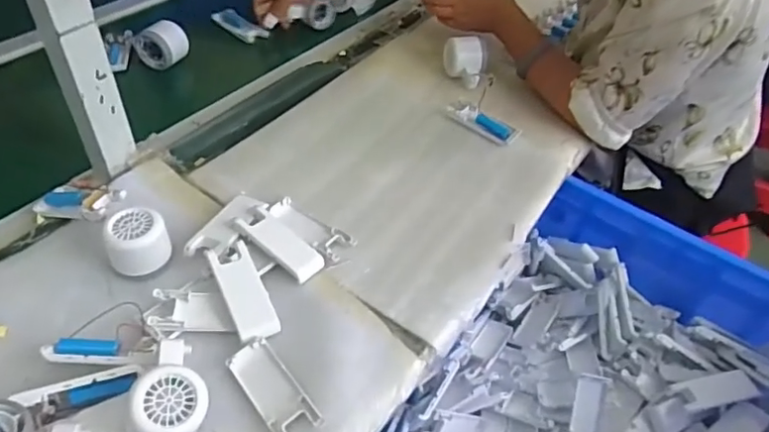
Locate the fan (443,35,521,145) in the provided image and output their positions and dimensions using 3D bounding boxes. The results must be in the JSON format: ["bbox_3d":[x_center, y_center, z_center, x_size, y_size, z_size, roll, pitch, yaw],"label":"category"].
[{"bbox_3d":[0.128,-0.189,0.805,0.086,0.062,0.201,-5,47,-10],"label":"fan"}]

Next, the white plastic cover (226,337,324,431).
[{"bbox_3d":[-0.094,0.148,0.479,0.039,0.013,0.102,-28,55,-29],"label":"white plastic cover"}]

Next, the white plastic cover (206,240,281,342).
[{"bbox_3d":[-0.134,0.071,0.536,0.040,0.008,0.100,-19,64,-23],"label":"white plastic cover"}]

